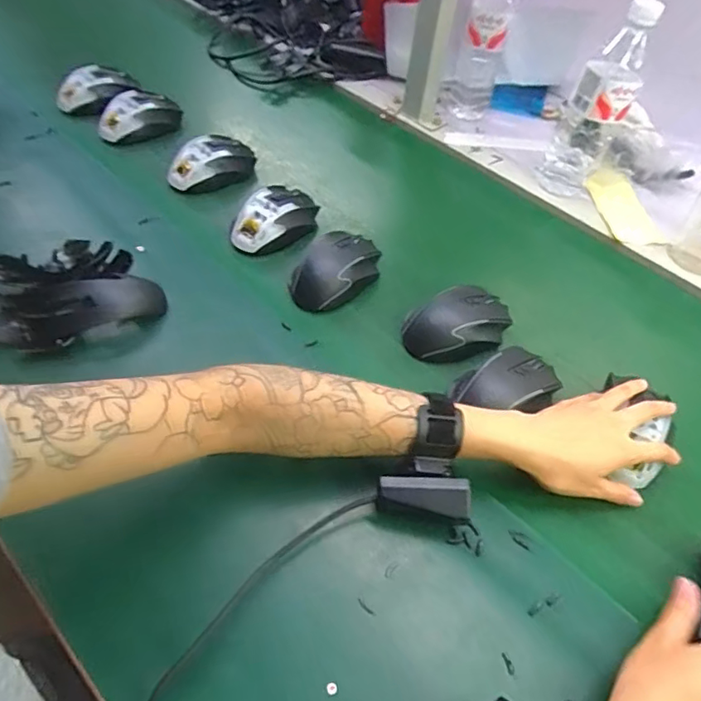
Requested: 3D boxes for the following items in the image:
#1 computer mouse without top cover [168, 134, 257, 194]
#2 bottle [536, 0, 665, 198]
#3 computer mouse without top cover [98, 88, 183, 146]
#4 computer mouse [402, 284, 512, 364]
[{"bbox_3d":[-0.177,-0.241,0.699,0.113,0.045,0.062,-34,62,-28],"label":"computer mouse without top cover"},{"bbox_3d":[0.308,-0.305,0.677,0.074,0.219,0.065,25,53,14],"label":"bottle"},{"bbox_3d":[-0.287,-0.322,0.741,0.112,0.033,0.072,-15,54,-16],"label":"computer mouse without top cover"},{"bbox_3d":[0.113,-0.027,0.554,0.115,0.042,0.059,-15,54,-16],"label":"computer mouse"}]

